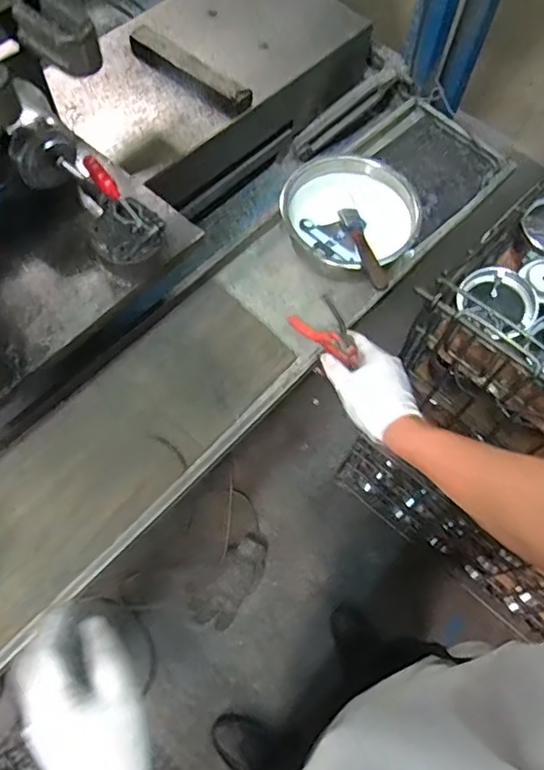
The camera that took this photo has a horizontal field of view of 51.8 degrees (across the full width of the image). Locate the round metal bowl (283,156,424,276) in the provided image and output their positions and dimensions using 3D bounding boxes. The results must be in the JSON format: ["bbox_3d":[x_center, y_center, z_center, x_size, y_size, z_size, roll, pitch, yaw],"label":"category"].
[{"bbox_3d":[0.097,-0.213,0.720,0.162,0.062,0.159,1,75,-3],"label":"round metal bowl"}]

